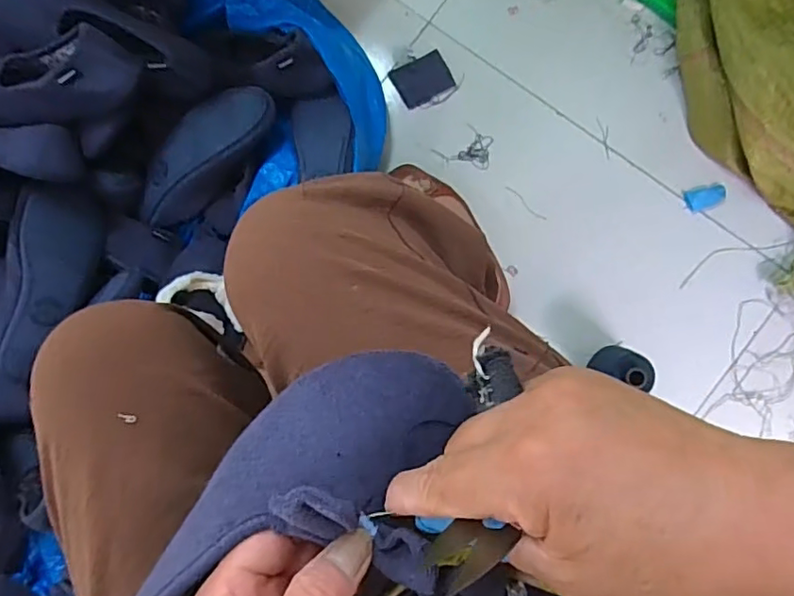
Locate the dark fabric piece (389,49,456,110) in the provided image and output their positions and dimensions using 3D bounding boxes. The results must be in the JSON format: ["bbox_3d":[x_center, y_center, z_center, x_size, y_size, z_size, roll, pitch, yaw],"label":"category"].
[{"bbox_3d":[0.036,-0.307,0.802,0.075,0.004,0.061,-27,84,2],"label":"dark fabric piece"}]

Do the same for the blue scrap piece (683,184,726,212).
[{"bbox_3d":[0.409,-0.133,0.757,0.052,0.005,0.032,-14,85,3],"label":"blue scrap piece"}]

